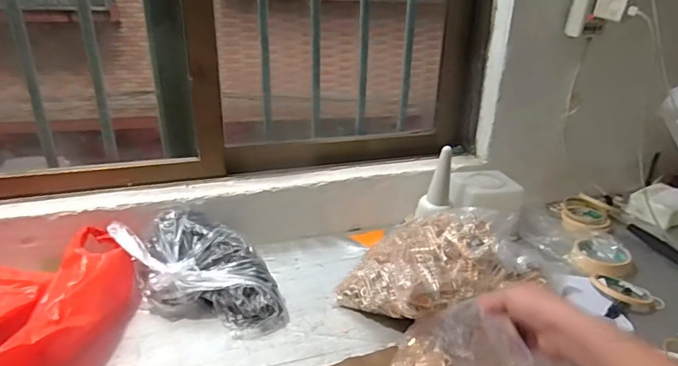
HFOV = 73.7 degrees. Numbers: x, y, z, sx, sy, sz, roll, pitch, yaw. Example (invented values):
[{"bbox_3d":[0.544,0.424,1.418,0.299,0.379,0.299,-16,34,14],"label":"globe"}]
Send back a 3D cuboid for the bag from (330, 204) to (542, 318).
[{"bbox_3d":[0.152,0.131,0.690,0.268,0.117,0.176,-10,27,-24],"label":"bag"}]

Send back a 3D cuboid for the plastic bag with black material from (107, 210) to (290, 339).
[{"bbox_3d":[-0.213,0.140,0.706,0.269,0.097,0.154,20,30,35],"label":"plastic bag with black material"}]

